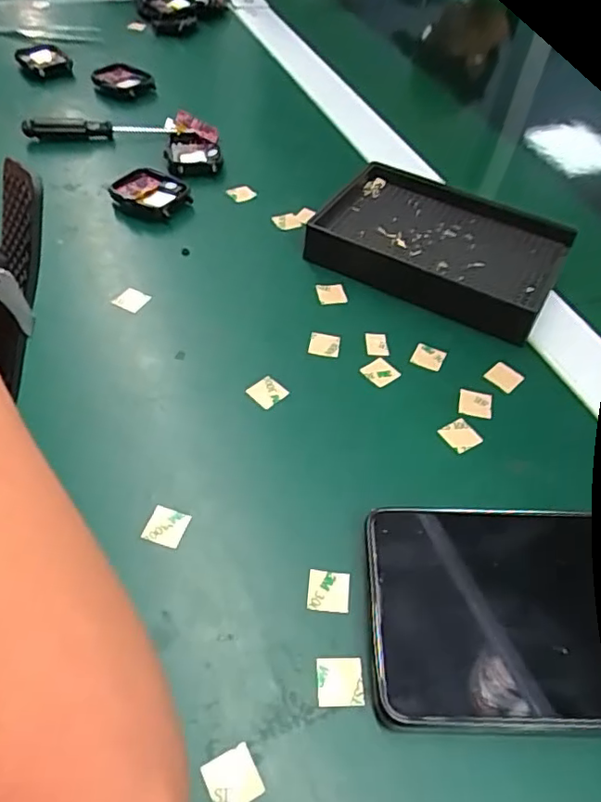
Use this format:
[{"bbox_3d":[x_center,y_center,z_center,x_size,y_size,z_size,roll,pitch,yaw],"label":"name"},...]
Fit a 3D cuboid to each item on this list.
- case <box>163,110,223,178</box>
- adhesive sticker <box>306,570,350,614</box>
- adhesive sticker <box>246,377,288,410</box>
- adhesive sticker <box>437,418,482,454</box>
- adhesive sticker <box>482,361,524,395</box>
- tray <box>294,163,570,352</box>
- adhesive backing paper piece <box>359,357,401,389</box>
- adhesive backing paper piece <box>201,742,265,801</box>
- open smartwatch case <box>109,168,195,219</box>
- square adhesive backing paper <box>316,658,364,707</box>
[{"bbox_3d":[-0.075,-0.178,0.411,0.037,0.028,0.043,-3,50,-9],"label":"case"},{"bbox_3d":[0.011,0.072,0.223,0.015,0.004,0.015,6,55,1],"label":"adhesive sticker"},{"bbox_3d":[-0.016,-0.004,0.283,0.015,0.004,0.015,-40,70,-22],"label":"adhesive sticker"},{"bbox_3d":[0.074,0.016,0.274,0.014,0.004,0.015,-26,56,-16],"label":"adhesive sticker"},{"bbox_3d":[0.103,-0.013,0.298,0.015,0.004,0.015,-35,61,-30],"label":"adhesive sticker"},{"bbox_3d":[0.083,-0.094,0.350,0.133,0.024,0.092,27,52,16],"label":"tray"},{"bbox_3d":[0.040,-0.014,0.296,0.015,0.004,0.015,-37,73,-24],"label":"adhesive backing paper piece"},{"bbox_3d":[-0.021,0.116,0.181,0.015,0.004,0.015,-20,50,-23],"label":"adhesive backing paper piece"},{"bbox_3d":[-0.095,-0.132,0.380,0.042,0.015,0.036,28,53,17],"label":"open smartwatch case"},{"bbox_3d":[0.014,0.096,0.202,0.016,0.004,0.015,0,54,-4],"label":"square adhesive backing paper"}]

